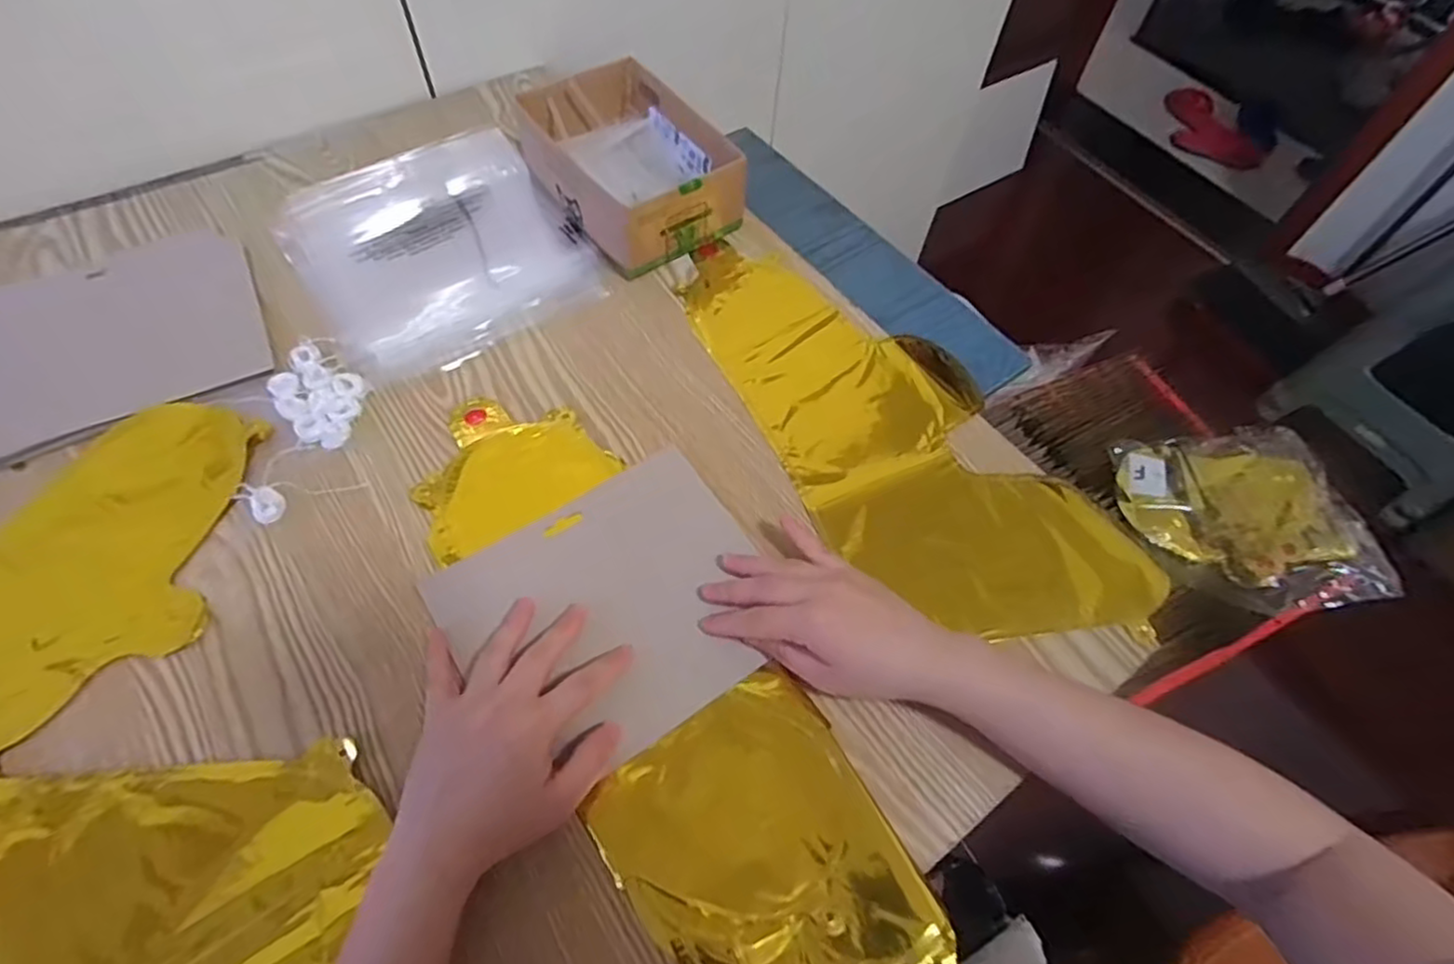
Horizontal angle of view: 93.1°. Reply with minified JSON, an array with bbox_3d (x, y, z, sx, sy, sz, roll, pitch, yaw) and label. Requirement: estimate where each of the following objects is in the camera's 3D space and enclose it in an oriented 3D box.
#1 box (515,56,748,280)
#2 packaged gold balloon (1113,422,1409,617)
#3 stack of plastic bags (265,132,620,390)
[{"bbox_3d":[-0.084,-0.276,0.601,0.124,0.067,0.180,-33,66,-20],"label":"box"},{"bbox_3d":[0.549,0.034,0.738,0.222,0.037,0.218,-3,60,-5],"label":"packaged gold balloon"},{"bbox_3d":[-0.250,-0.207,0.594,0.213,0.009,0.260,-31,66,-20],"label":"stack of plastic bags"}]

